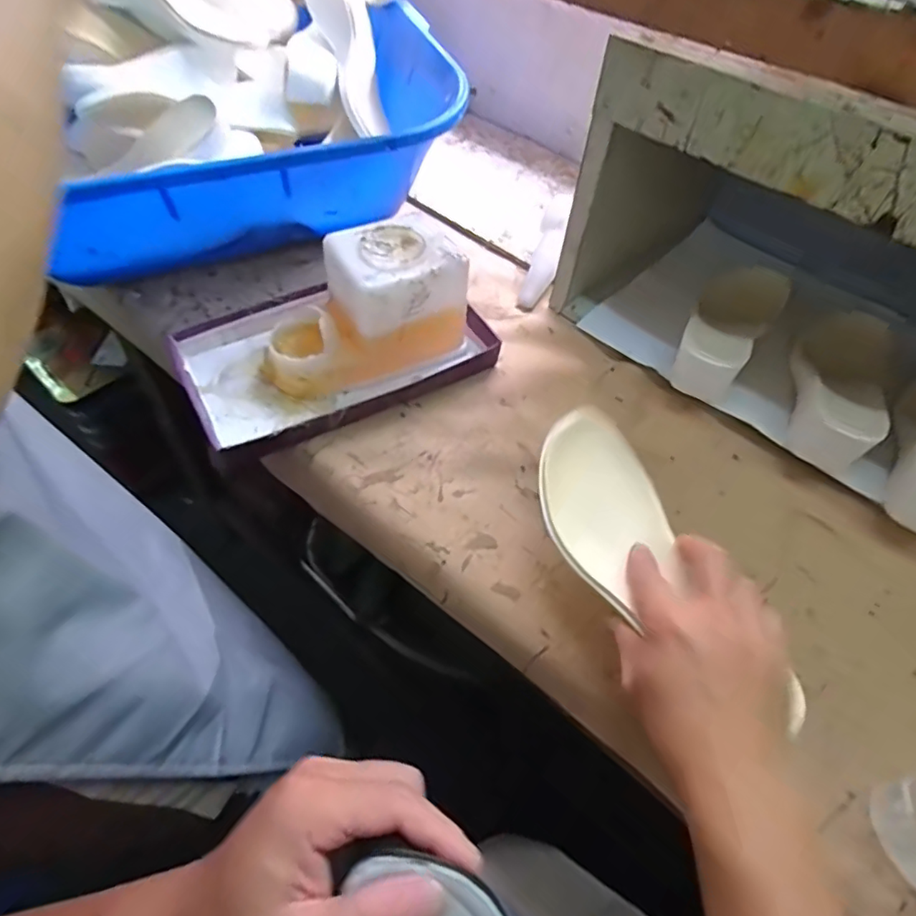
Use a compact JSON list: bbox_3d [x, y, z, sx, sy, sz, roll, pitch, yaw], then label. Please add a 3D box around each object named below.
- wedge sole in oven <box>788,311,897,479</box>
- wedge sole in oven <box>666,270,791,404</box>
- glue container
[{"bbox_3d":[0.387,-0.086,0.584,0.086,0.078,0.235,29,59,17],"label":"wedge sole in oven"},{"bbox_3d":[0.295,-0.145,0.623,0.077,0.079,0.218,33,60,19],"label":"wedge sole in oven"},{"bbox_3d":[-0.102,-0.149,0.589,0.199,0.121,0.103,-26,60,-19],"label":"glue container"}]

